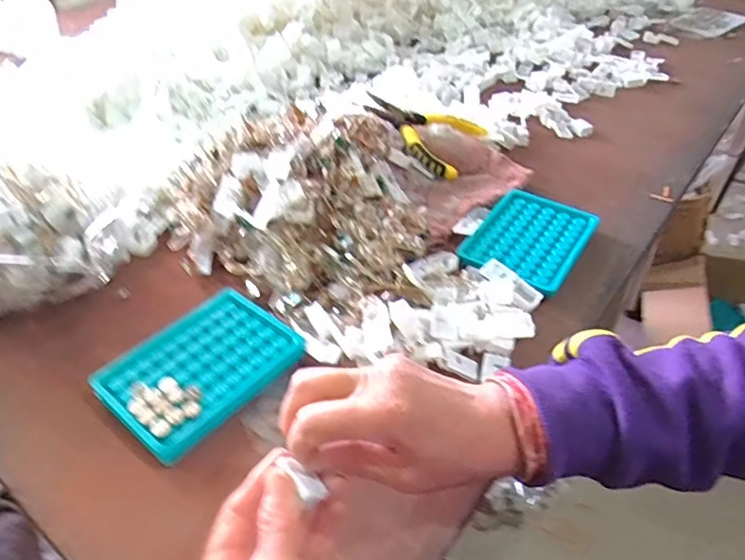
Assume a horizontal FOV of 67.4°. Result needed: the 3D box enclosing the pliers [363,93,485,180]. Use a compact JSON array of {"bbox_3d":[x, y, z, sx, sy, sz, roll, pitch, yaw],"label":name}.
[{"bbox_3d":[0.052,-0.175,0.655,0.141,0.016,0.092,24,57,9],"label":"pliers"}]

